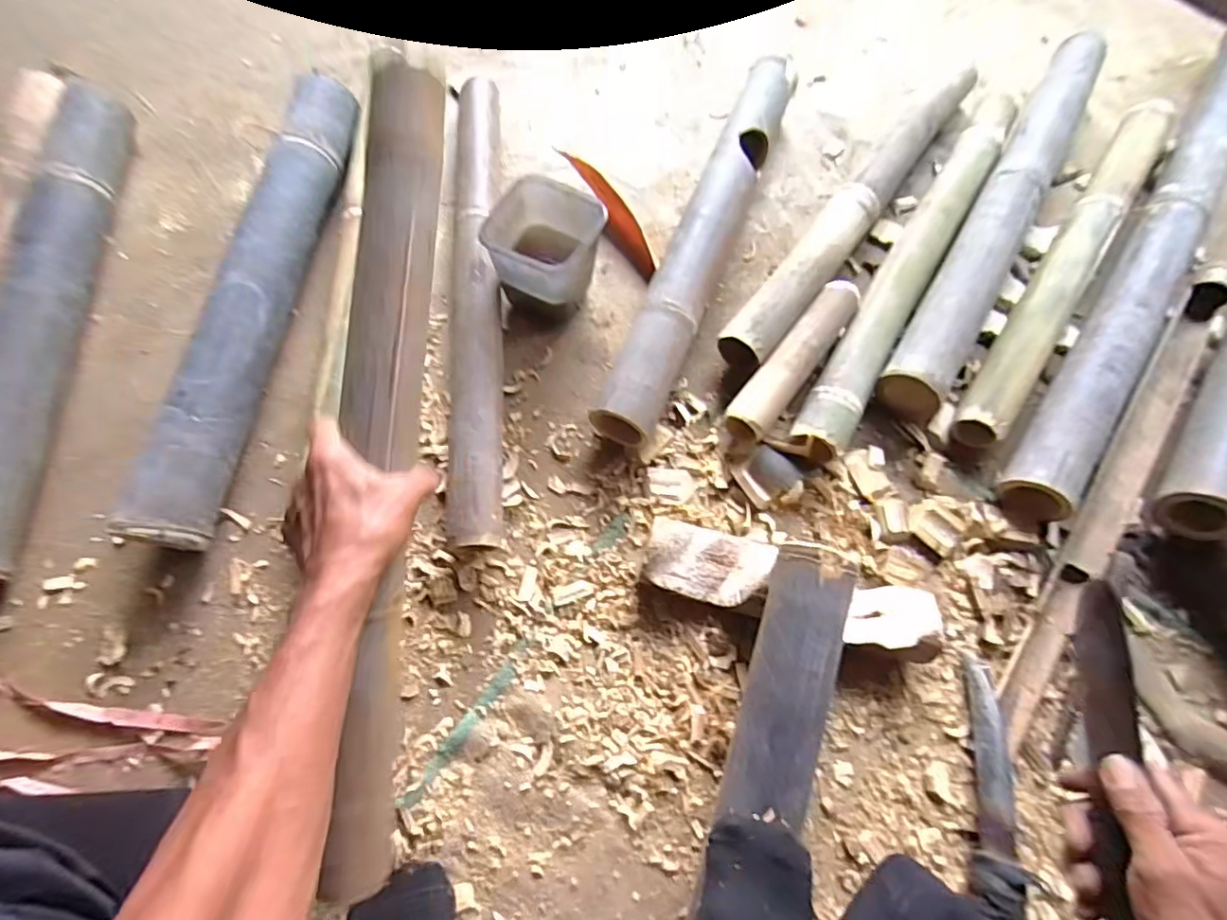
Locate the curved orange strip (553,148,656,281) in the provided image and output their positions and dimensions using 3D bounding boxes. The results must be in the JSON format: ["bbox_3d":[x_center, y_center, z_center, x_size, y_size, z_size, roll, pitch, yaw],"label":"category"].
[{"bbox_3d":[-0.006,-0.339,0.781,0.042,0.013,0.228,-36,76,20],"label":"curved orange strip"}]

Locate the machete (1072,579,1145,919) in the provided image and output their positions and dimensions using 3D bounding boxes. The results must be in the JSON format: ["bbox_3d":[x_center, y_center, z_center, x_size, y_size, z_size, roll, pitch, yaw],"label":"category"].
[{"bbox_3d":[0.322,0.204,0.368,0.027,0.036,0.243,10,72,1],"label":"machete"}]

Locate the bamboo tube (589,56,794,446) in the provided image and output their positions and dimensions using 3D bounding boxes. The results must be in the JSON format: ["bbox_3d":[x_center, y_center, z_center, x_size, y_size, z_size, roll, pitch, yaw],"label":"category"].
[{"bbox_3d":[0.115,-0.291,0.740,0.078,0.084,0.605,21,70,4],"label":"bamboo tube"}]

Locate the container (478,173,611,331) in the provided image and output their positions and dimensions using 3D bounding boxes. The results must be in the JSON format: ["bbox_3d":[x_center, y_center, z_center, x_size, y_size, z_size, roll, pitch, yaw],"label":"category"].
[{"bbox_3d":[-0.082,-0.240,0.688,0.112,0.120,0.118,32,71,9],"label":"container"}]

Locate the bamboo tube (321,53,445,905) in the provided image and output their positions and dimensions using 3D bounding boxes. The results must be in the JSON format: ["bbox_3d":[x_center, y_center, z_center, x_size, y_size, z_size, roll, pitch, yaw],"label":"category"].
[{"bbox_3d":[-0.177,-0.003,0.442,0.056,0.041,0.627,2,87,-2],"label":"bamboo tube"}]

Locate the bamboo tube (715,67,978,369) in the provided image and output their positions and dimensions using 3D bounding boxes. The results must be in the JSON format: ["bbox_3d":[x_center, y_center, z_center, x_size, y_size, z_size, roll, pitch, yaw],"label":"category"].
[{"bbox_3d":[0.335,-0.354,0.791,0.073,0.087,0.634,37,72,10],"label":"bamboo tube"}]

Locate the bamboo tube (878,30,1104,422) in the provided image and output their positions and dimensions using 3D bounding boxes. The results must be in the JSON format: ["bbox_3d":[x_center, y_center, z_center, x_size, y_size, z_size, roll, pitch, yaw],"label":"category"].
[{"bbox_3d":[0.554,-0.368,0.788,0.079,0.064,0.756,32,71,8],"label":"bamboo tube"}]

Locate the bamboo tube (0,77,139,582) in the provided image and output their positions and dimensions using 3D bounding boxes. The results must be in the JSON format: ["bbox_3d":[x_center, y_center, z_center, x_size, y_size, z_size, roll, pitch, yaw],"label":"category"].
[{"bbox_3d":[-0.652,-0.167,0.653,0.076,0.083,0.607,-1,71,-5],"label":"bamboo tube"}]

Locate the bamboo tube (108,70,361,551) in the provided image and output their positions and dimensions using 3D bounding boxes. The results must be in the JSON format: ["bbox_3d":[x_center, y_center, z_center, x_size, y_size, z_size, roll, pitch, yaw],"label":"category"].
[{"bbox_3d":[-0.412,-0.196,0.670,0.075,0.074,0.602,10,70,-1],"label":"bamboo tube"}]

